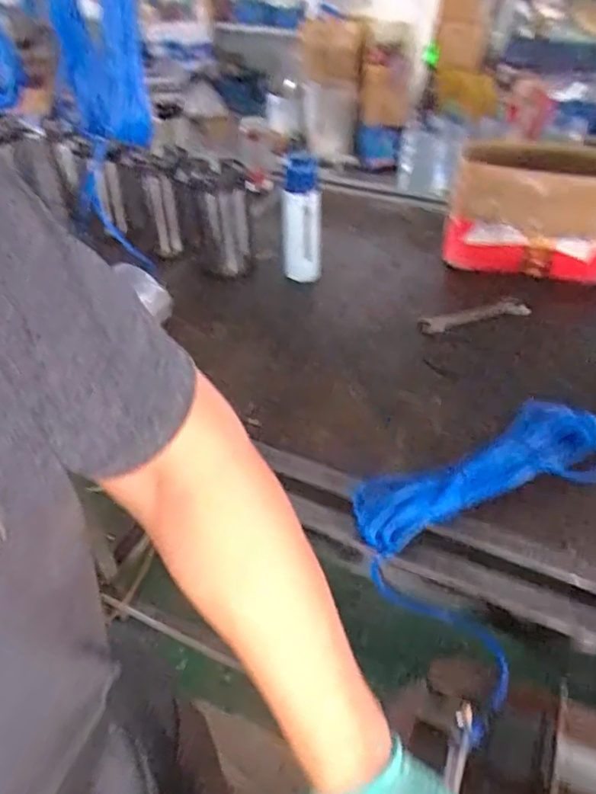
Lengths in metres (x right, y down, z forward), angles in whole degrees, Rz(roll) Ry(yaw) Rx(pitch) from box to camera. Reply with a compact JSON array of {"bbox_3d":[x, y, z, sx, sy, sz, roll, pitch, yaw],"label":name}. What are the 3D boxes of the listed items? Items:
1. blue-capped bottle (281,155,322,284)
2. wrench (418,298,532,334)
[{"bbox_3d":[0.007,-0.354,1.154,0.074,0.233,0.079,0,40,0],"label":"blue-capped bottle"},{"bbox_3d":[0.334,-0.155,1.082,0.221,0.012,0.049,-12,42,-14],"label":"wrench"}]

